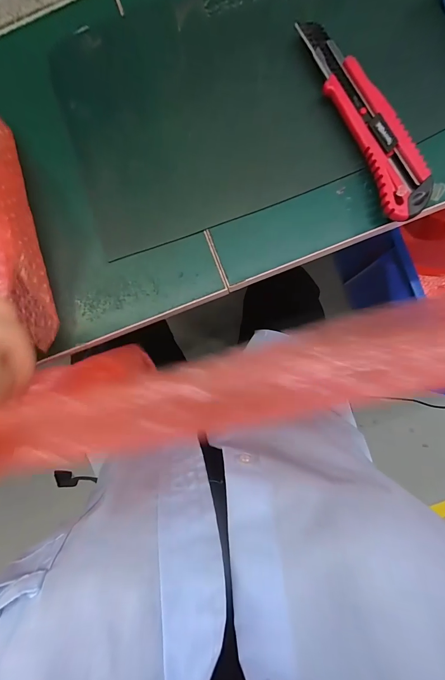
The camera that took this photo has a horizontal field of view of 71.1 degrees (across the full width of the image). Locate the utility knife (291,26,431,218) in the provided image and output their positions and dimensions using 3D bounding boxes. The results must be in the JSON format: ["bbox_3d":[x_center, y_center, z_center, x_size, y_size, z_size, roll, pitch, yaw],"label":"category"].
[{"bbox_3d":[0.115,-0.179,0.251,0.039,0.018,0.175,-24,87,4],"label":"utility knife"}]

